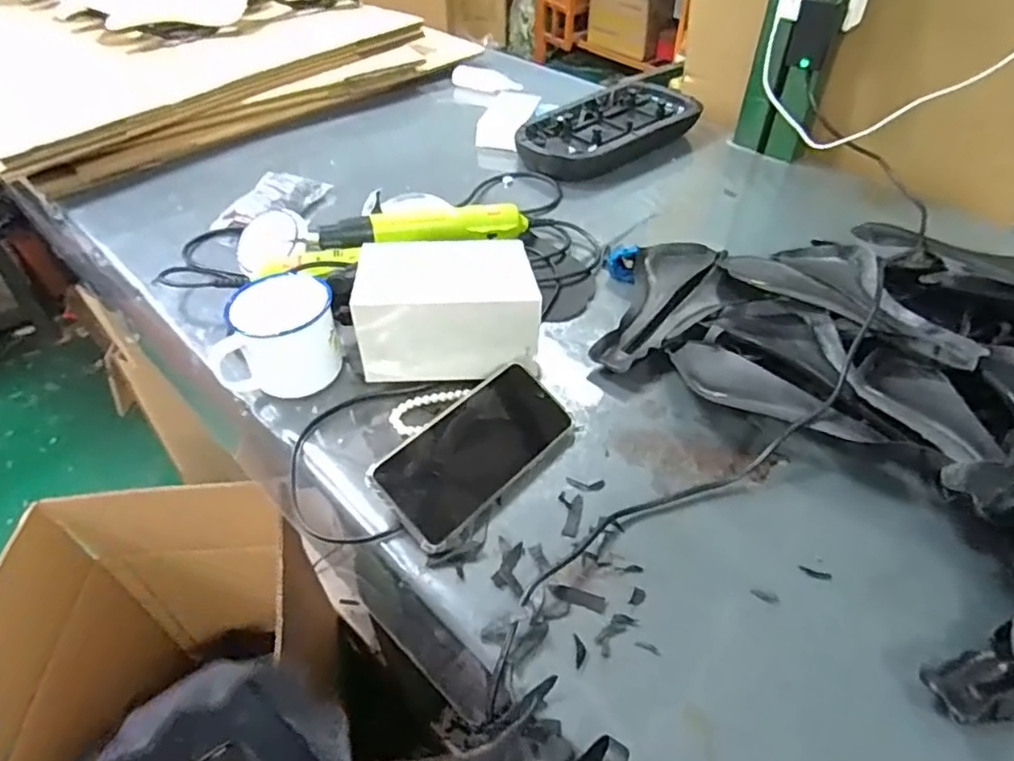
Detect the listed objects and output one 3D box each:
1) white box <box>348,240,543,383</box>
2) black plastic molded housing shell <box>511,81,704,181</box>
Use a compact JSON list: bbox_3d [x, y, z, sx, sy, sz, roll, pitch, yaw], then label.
[{"bbox_3d":[-0.052,-0.063,0.573,0.153,0.090,0.090,-1,45,-1],"label":"white box"},{"bbox_3d":[0.147,-0.361,0.916,0.160,0.047,0.276,34,54,29],"label":"black plastic molded housing shell"}]

